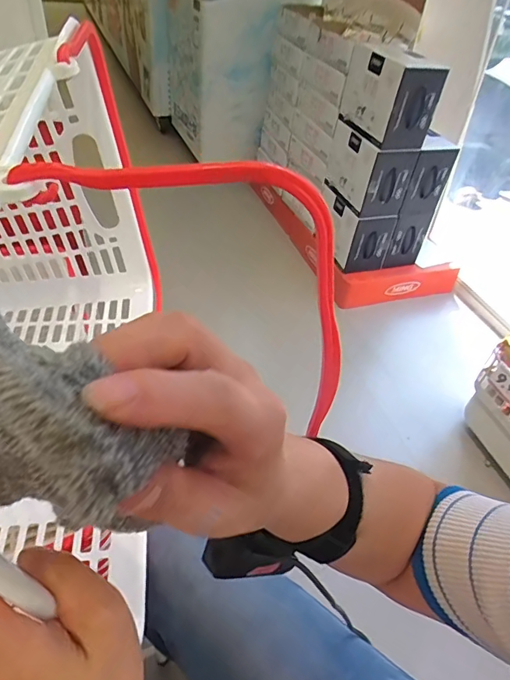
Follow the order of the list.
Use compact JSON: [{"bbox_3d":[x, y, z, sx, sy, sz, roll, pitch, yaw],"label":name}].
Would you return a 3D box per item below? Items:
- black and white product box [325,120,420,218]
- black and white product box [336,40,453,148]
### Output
[{"bbox_3d":[0.367,-0.558,1.480,0.161,0.209,0.261,-11,46,-18],"label":"black and white product box"},{"bbox_3d":[0.387,-0.704,1.316,0.160,0.212,0.261,-16,48,-22],"label":"black and white product box"}]

